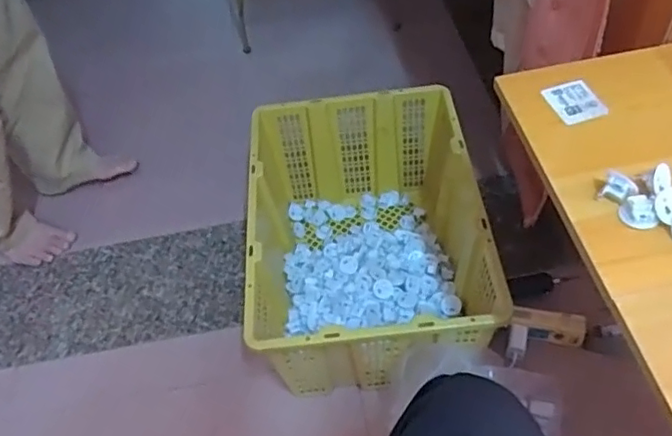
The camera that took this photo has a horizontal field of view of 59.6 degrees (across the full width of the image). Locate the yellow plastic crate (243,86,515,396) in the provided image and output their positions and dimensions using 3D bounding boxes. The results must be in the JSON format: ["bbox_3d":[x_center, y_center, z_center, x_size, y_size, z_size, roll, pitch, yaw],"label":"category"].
[{"bbox_3d":[0.050,0.046,0.999,0.348,0.262,0.467,-5,51,2],"label":"yellow plastic crate"}]

